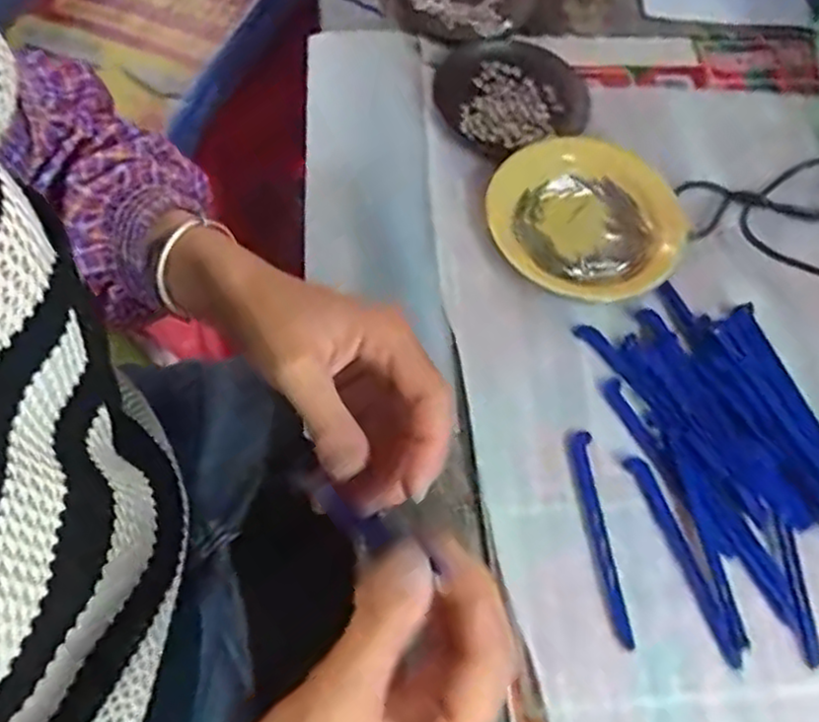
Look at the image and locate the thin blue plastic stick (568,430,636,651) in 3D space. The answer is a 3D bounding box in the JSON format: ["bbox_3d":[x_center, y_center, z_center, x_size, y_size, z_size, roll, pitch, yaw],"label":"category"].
[{"bbox_3d":[0.111,0.099,0.427,0.013,0.004,0.123,-5,63,-8],"label":"thin blue plastic stick"}]

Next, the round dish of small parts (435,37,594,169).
[{"bbox_3d":[0.073,-0.202,0.566,0.107,0.015,0.112,2,62,-4],"label":"round dish of small parts"}]

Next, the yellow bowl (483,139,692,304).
[{"bbox_3d":[0.123,-0.100,0.515,0.130,0.020,0.124,2,62,-4],"label":"yellow bowl"}]

